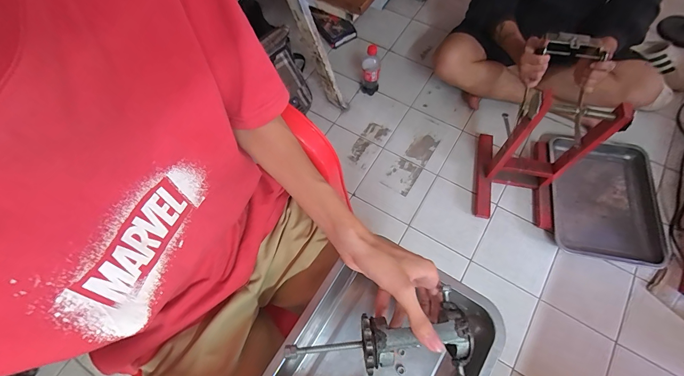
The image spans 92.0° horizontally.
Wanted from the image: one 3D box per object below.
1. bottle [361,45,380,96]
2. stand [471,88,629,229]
[{"bbox_3d":[0.100,-0.402,1.154,0.066,0.216,0.060,8,66,3],"label":"bottle"},{"bbox_3d":[0.545,-0.101,0.898,0.226,0.377,0.301,13,67,6],"label":"stand"}]

